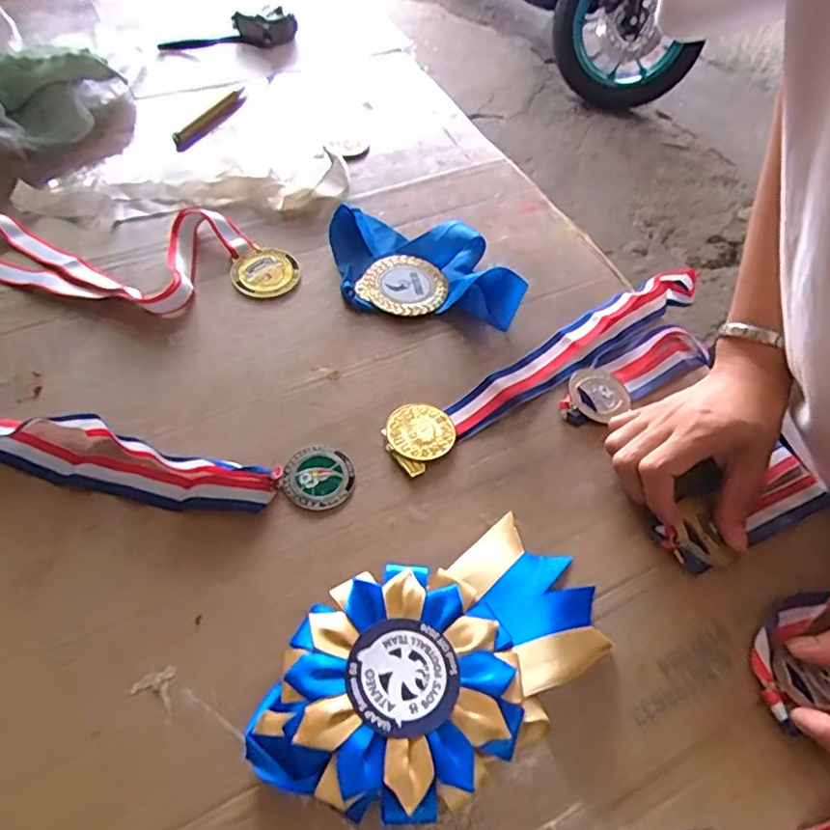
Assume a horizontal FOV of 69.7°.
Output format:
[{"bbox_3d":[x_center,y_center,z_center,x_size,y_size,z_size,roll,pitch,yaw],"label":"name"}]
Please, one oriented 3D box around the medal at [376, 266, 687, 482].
[{"bbox_3d":[0.112,-0.050,0.484,0.317,0.013,0.047,-30,63,-22],"label":"medal"}]

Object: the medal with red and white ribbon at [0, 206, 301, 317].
[{"bbox_3d":[-0.262,-0.145,0.513,0.314,0.020,0.116,11,56,3],"label":"medal with red and white ribbon"}]

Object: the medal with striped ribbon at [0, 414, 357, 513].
[{"bbox_3d":[-0.205,0.022,0.403,0.319,0.022,0.063,9,56,2],"label":"medal with striped ribbon"}]

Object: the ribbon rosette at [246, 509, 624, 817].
[{"bbox_3d":[0.012,0.136,0.335,0.208,0.036,0.124,-25,62,-20],"label":"ribbon rosette"}]

